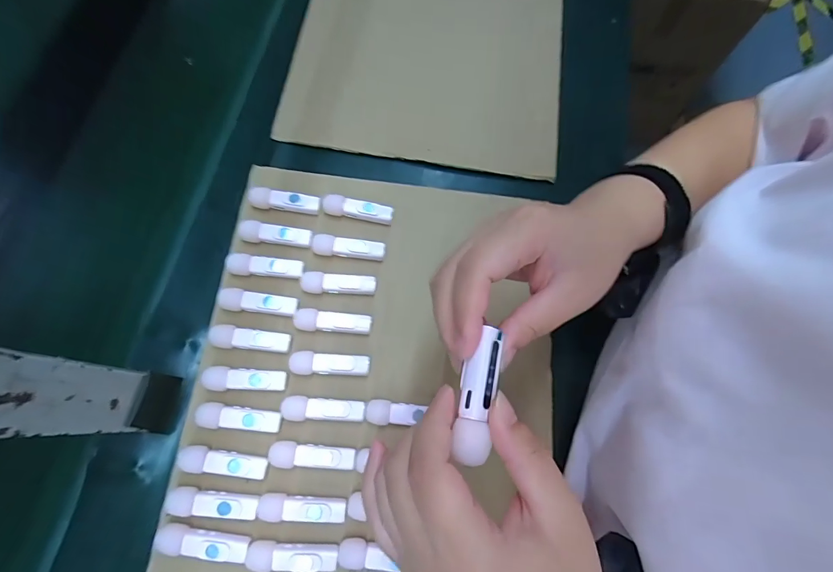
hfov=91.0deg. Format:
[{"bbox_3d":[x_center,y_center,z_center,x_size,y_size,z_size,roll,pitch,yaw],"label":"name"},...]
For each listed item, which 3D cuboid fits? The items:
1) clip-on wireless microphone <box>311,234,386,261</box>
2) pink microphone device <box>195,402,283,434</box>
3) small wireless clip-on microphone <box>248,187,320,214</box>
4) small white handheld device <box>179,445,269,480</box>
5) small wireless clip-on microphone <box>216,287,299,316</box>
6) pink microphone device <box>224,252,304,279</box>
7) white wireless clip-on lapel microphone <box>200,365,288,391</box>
[{"bbox_3d":[-0.062,-0.035,0.371,0.065,0.010,0.016,4,72,1],"label":"clip-on wireless microphone"},{"bbox_3d":[-0.139,0.104,0.322,0.063,0.013,0.018,8,72,2],"label":"pink microphone device"},{"bbox_3d":[-0.124,-0.080,0.383,0.064,0.016,0.016,5,72,1],"label":"small wireless clip-on microphone"},{"bbox_3d":[-0.148,0.135,0.312,0.066,0.012,0.018,10,72,3],"label":"small white handheld device"},{"bbox_3d":[-0.136,0.015,0.352,0.066,0.014,0.019,9,72,3],"label":"small wireless clip-on microphone"},{"bbox_3d":[-0.133,-0.017,0.361,0.065,0.014,0.017,2,72,0],"label":"pink microphone device"},{"bbox_3d":[-0.138,0.075,0.330,0.062,0.015,0.018,0,71,0],"label":"white wireless clip-on lapel microphone"}]

